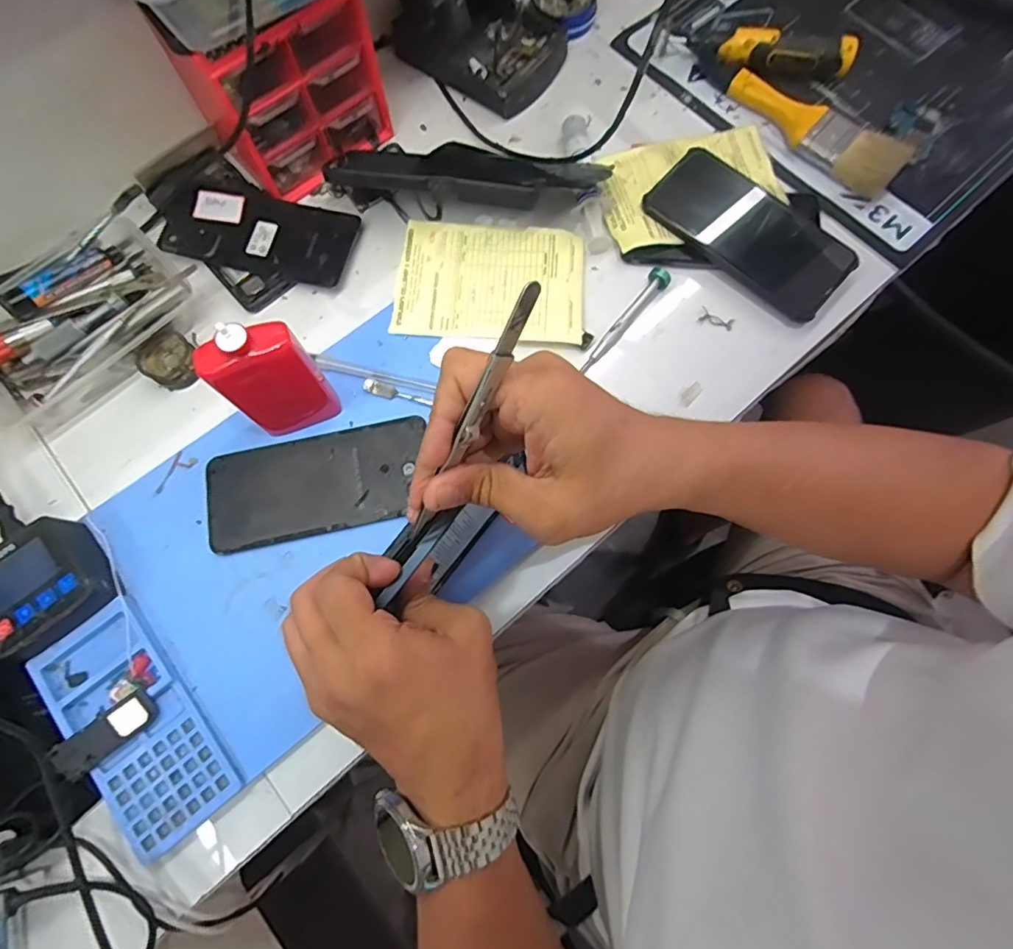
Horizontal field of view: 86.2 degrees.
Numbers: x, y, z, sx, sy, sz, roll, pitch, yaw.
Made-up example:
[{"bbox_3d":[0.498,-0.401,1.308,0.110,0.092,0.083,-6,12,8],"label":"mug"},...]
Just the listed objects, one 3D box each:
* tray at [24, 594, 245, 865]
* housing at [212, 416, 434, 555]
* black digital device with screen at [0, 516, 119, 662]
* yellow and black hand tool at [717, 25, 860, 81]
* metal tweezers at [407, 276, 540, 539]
[{"bbox_3d":[-0.235,0.157,0.341,0.069,0.012,0.147,-39,78,-9],"label":"tray"},{"bbox_3d":[-0.138,0.006,0.389,0.150,0.008,0.074,-12,75,-2],"label":"housing"},{"bbox_3d":[-0.305,0.074,0.355,0.070,0.026,0.075,-40,78,-10],"label":"black digital device with screen"},{"bbox_3d":[0.256,-0.383,0.490,0.113,0.023,0.026,3,75,2],"label":"yellow and black hand tool"},{"bbox_3d":[-0.021,-0.019,0.254,0.005,0.156,0.009,38,41,9],"label":"metal tweezers"}]

